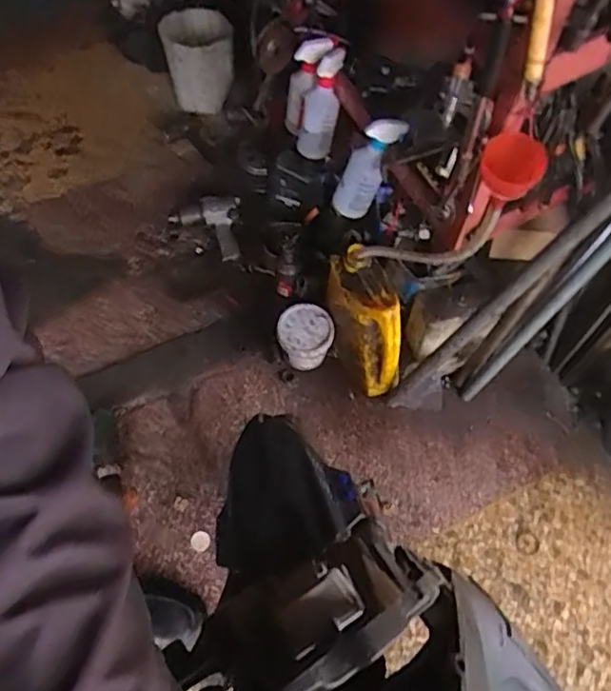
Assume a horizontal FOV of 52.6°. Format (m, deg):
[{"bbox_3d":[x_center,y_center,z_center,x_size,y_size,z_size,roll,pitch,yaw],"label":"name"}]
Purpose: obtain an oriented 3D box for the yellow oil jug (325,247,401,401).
[{"bbox_3d":[0.111,-0.041,1.254,0.100,0.284,0.214,-14,63,-9],"label":"yellow oil jug"}]

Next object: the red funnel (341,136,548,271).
[{"bbox_3d":[0.217,-0.179,1.004,0.129,0.453,0.102,22,65,-20],"label":"red funnel"}]

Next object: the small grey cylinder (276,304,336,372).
[{"bbox_3d":[-0.001,-0.013,1.339,0.122,0.114,0.115,4,61,1],"label":"small grey cylinder"}]

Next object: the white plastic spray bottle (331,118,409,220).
[{"bbox_3d":[0.118,-0.328,1.160,0.061,0.221,0.079,-25,66,-40],"label":"white plastic spray bottle"}]

